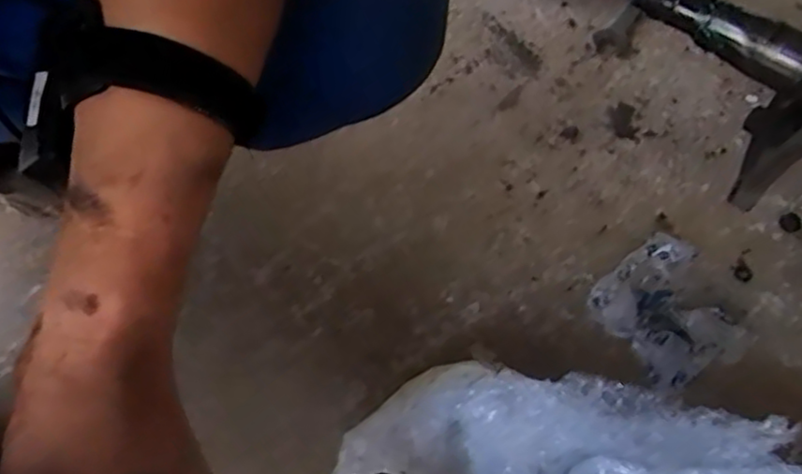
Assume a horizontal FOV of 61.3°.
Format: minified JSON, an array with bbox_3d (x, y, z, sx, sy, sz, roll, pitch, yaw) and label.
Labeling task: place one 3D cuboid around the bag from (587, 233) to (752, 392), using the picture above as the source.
[{"bbox_3d":[0.189,0.046,0.472,0.085,0.050,0.097,-25,60,-15],"label":"bag"}]

